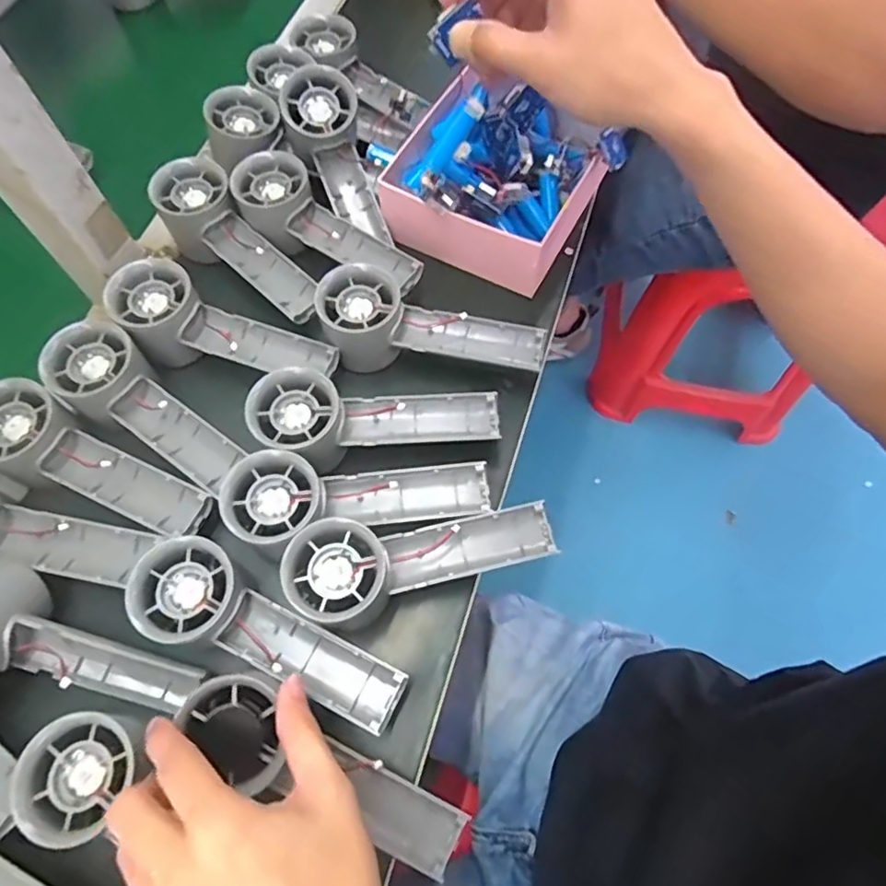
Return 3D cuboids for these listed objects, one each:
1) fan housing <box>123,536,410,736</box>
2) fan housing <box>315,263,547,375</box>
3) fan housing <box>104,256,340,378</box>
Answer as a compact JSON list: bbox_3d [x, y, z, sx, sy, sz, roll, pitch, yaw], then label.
[{"bbox_3d":[-0.098,0.109,0.345,0.158,0.028,0.052,29,68,-1],"label":"fan housing"},{"bbox_3d":[-0.006,-0.085,0.441,0.159,0.054,0.057,4,66,1],"label":"fan housing"},{"bbox_3d":[-0.154,-0.076,0.442,0.155,0.051,0.055,20,66,-5],"label":"fan housing"}]

